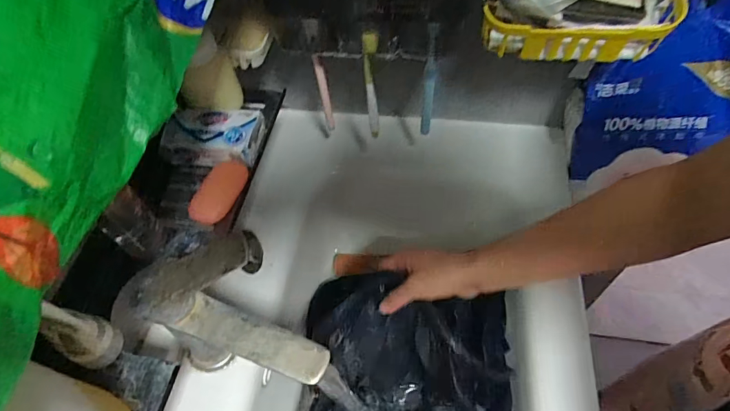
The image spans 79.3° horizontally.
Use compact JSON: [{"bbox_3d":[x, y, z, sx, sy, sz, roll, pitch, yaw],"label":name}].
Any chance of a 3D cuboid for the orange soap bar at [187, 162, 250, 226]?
[{"bbox_3d":[-0.152,-0.015,0.461,0.036,0.016,0.076,15,58,14],"label":"orange soap bar"}]

